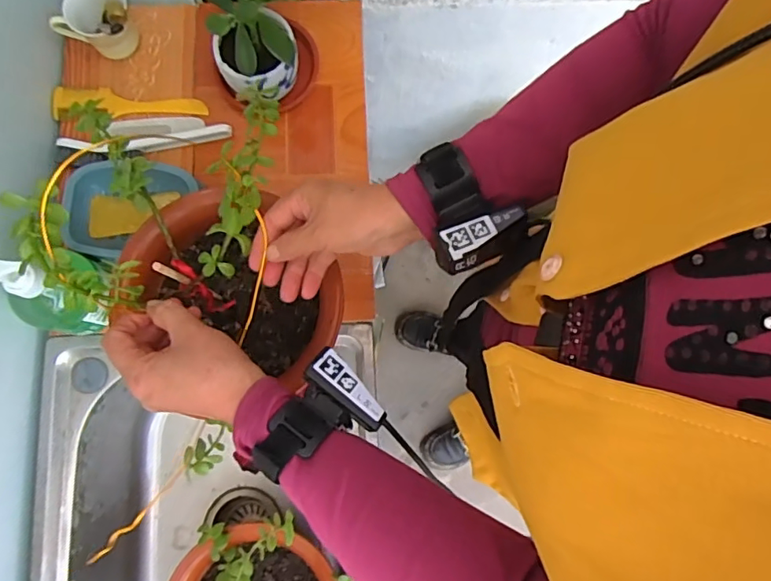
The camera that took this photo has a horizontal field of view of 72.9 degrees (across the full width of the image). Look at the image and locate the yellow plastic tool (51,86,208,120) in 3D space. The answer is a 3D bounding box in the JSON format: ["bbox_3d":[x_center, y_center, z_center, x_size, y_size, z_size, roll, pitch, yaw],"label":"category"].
[{"bbox_3d":[-0.318,-0.234,0.650,0.182,0.008,0.036,-2,86,-9],"label":"yellow plastic tool"}]

